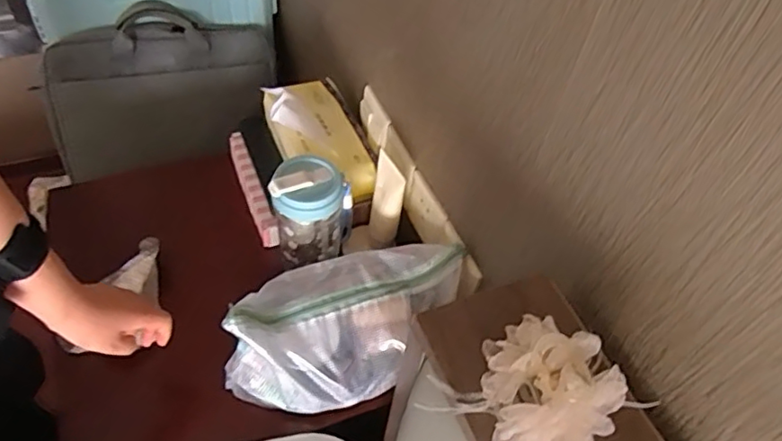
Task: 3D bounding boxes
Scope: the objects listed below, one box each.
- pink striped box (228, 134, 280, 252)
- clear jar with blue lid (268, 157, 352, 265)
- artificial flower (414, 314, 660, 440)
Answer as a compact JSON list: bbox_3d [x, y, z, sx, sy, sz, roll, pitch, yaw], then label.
[{"bbox_3d":[-0.205,-0.049,0.849,0.024,0.037,0.198,-17,55,-18],"label":"pink striped box"},{"bbox_3d":[-0.097,-0.006,0.718,0.094,0.140,0.081,-2,51,-7],"label":"clear jar with blue lid"},{"bbox_3d":[0.101,0.111,0.384,0.111,0.048,0.092,34,54,20],"label":"artificial flower"}]

